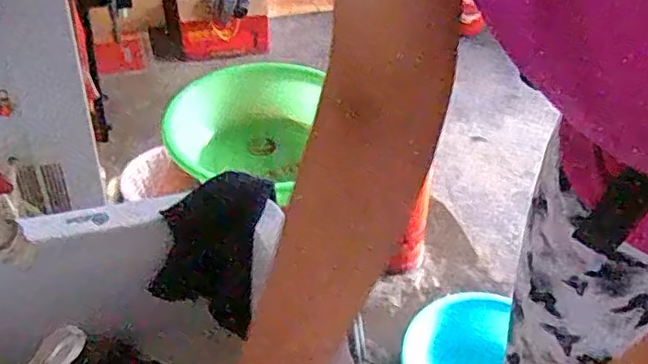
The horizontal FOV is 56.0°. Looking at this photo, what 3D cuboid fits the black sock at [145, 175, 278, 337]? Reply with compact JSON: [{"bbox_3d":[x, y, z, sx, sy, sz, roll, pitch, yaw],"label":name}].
[{"bbox_3d":[-0.107,0.060,0.583,0.094,0.147,0.025,12,-6,-22],"label":"black sock"}]

